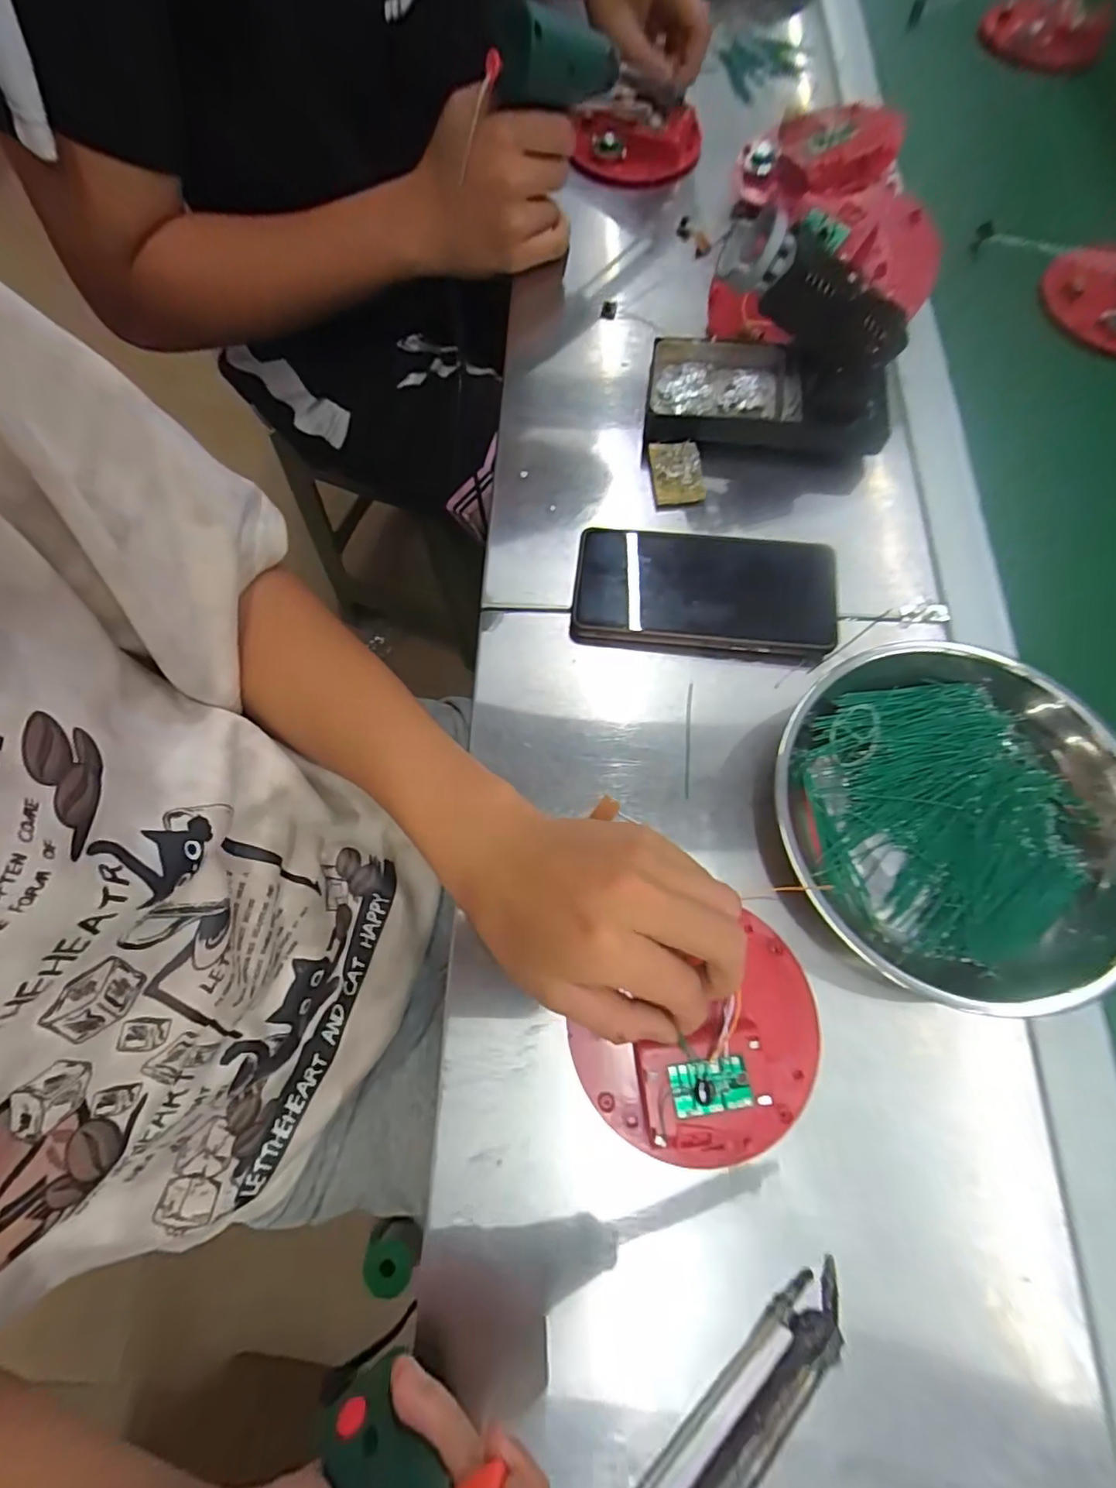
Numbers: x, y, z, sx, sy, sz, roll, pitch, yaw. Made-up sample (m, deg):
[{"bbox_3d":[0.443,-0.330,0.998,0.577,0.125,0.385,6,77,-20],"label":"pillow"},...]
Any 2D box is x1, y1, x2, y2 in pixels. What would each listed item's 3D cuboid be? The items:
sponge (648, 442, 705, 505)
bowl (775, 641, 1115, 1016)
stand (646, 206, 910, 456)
[{"bbox_3d":[0.084,-0.191,0.407,0.035,0.008,0.047,-3,72,0],"label":"sponge"},{"bbox_3d":[0.228,0.041,0.314,0.195,0.042,0.185,0,72,1],"label":"bowl"},{"bbox_3d":[0.148,-0.260,0.373,0.160,0.106,0.078,7,72,3],"label":"stand"}]

